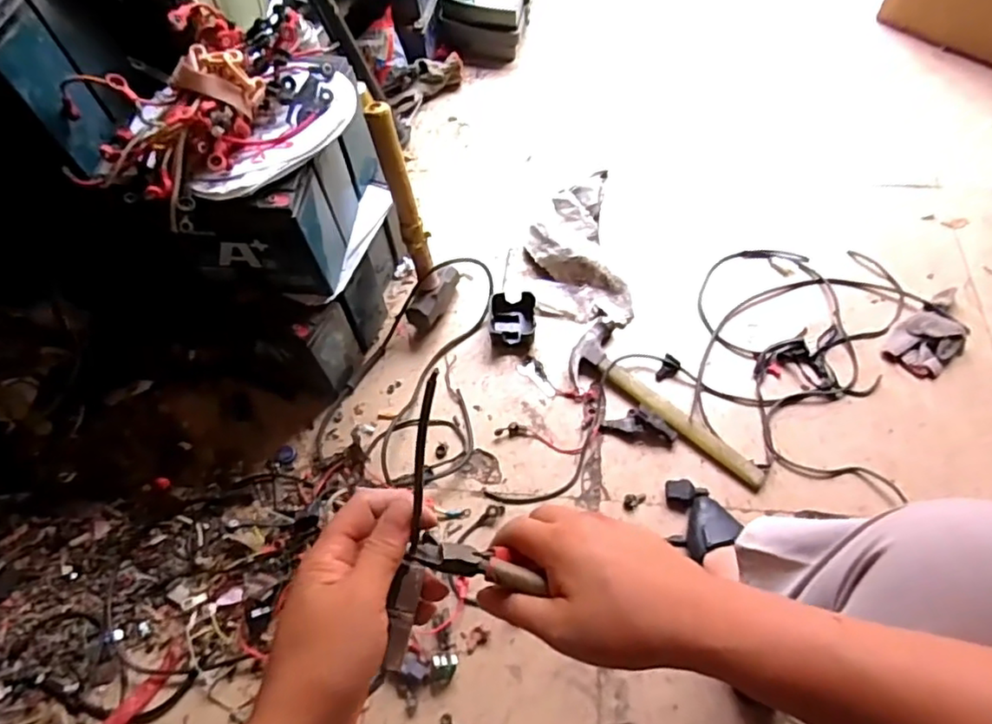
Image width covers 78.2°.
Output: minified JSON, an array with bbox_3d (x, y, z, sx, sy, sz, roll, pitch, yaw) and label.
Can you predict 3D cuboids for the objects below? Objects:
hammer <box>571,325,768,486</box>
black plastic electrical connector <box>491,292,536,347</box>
[{"bbox_3d":[0.240,0.067,0.878,0.108,0.027,0.318,-41,67,-19],"label":"hammer"},{"bbox_3d":[0.026,-0.065,0.957,0.070,0.034,0.082,0,61,2],"label":"black plastic electrical connector"}]

